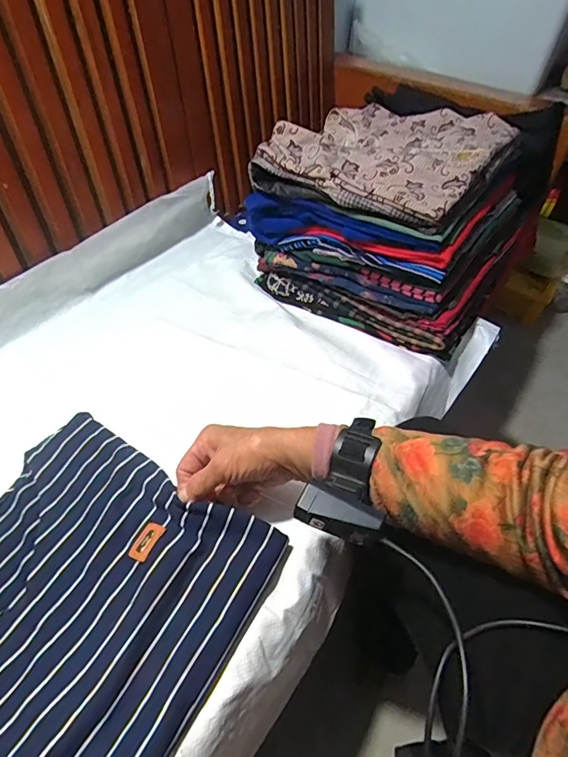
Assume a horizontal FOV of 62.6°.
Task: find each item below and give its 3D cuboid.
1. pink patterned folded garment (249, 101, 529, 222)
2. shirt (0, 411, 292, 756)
[{"bbox_3d":[0.148,-0.335,0.677,0.290,0.057,0.303,29,51,19],"label":"pink patterned folded garment"},{"bbox_3d":[-0.188,0.192,0.377,0.271,0.034,0.306,27,50,17],"label":"shirt"}]

